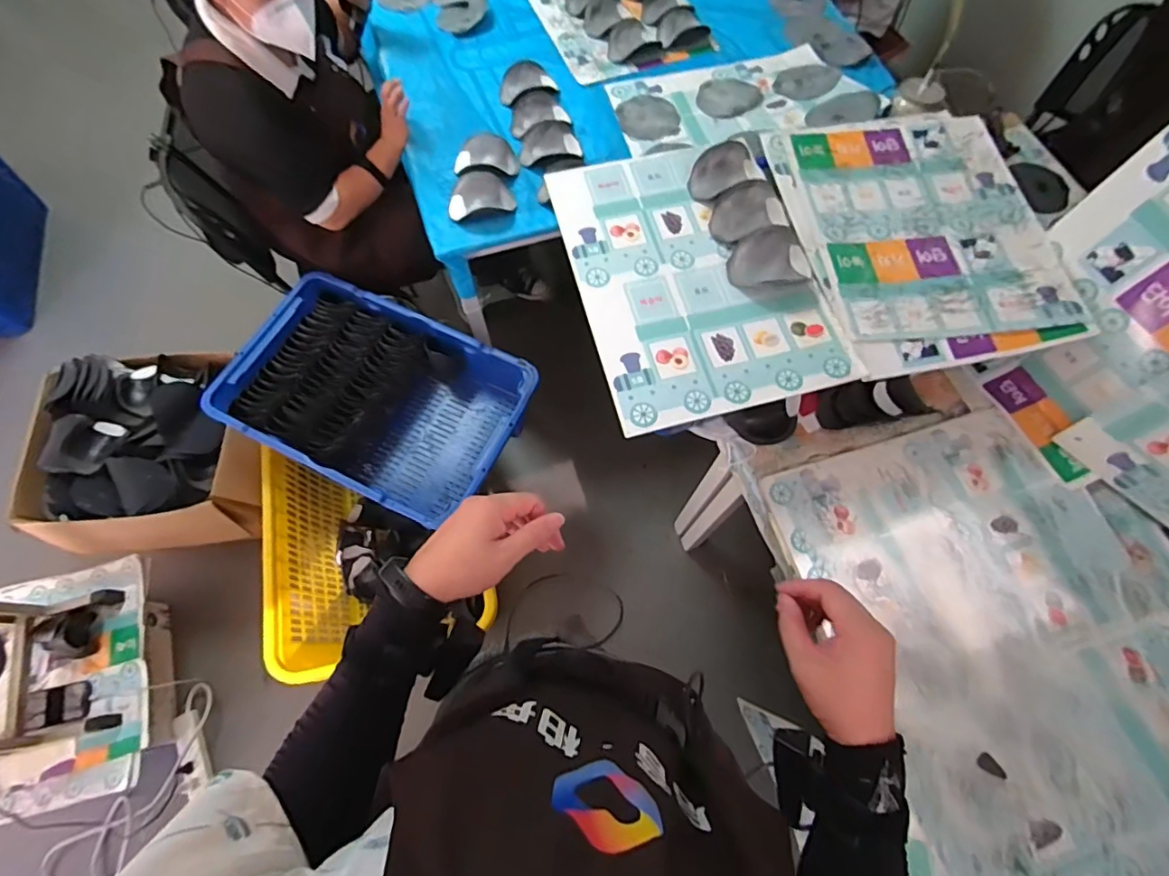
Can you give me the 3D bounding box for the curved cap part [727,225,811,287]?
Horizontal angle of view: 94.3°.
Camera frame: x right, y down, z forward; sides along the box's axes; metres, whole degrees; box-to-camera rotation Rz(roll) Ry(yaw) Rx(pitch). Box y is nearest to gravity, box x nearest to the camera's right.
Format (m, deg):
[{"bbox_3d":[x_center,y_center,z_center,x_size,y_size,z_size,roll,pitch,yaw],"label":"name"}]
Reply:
[{"bbox_3d":[0.309,-0.300,0.899,0.140,0.047,0.100,-6,68,-3],"label":"curved cap part"}]

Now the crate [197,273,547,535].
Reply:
[{"bbox_3d":[-0.487,-0.079,1.331,0.668,0.181,0.440,25,70,10],"label":"crate"}]

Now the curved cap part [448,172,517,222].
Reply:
[{"bbox_3d":[-0.230,-0.531,1.181,0.139,0.029,0.117,-16,69,-7],"label":"curved cap part"}]

